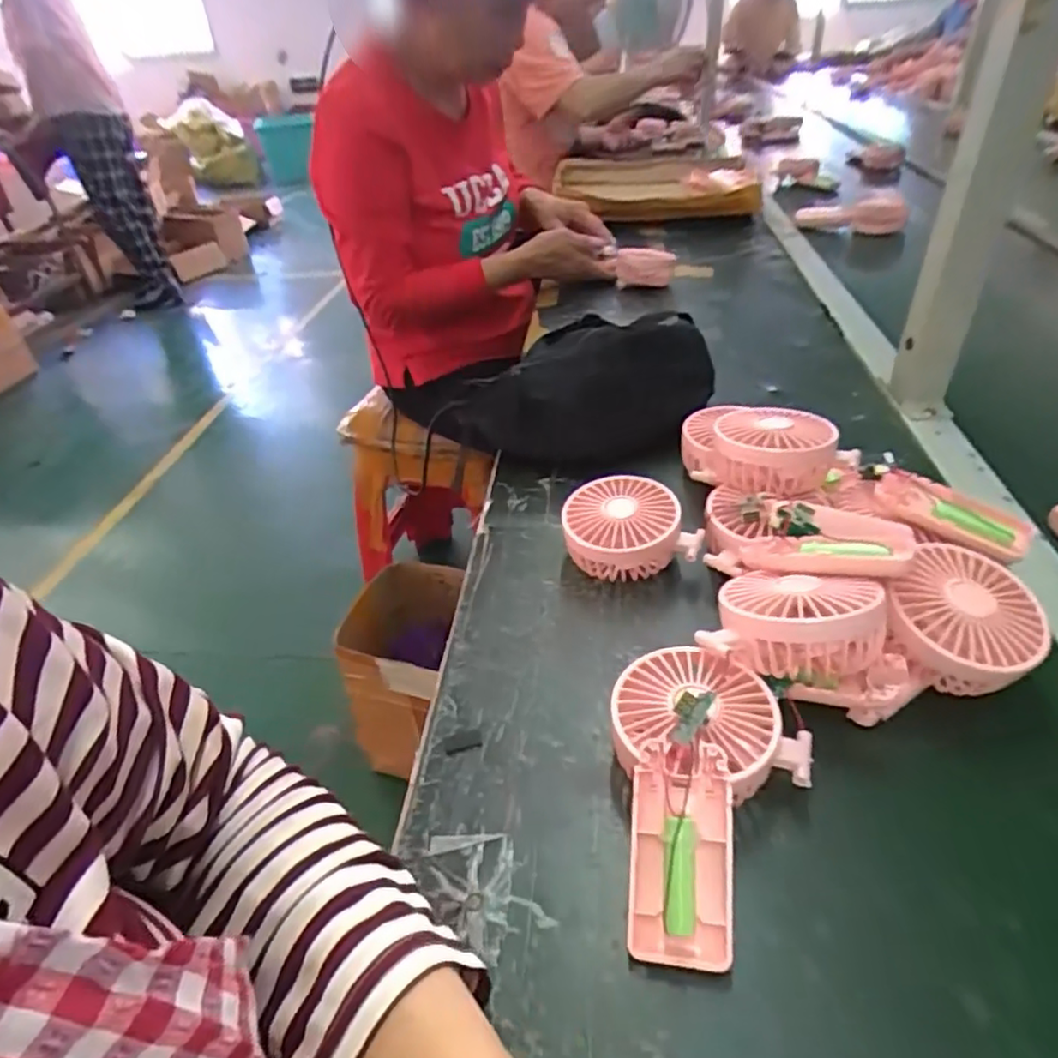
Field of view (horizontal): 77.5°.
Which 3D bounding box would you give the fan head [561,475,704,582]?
[{"bbox_3d":[0.077,0.002,0.518,0.101,0.051,0.085,-7,38,-3],"label":"fan head"}]

